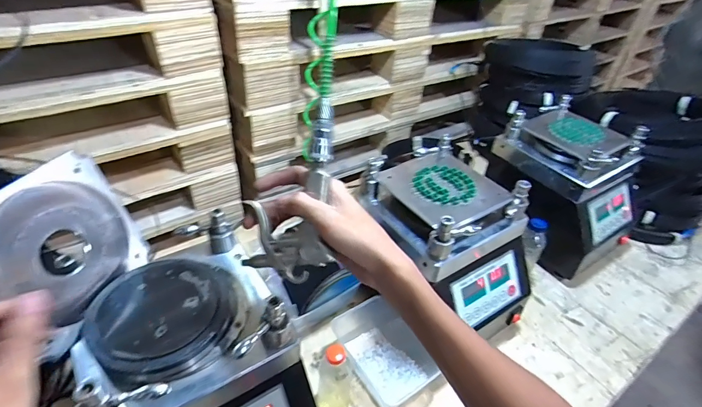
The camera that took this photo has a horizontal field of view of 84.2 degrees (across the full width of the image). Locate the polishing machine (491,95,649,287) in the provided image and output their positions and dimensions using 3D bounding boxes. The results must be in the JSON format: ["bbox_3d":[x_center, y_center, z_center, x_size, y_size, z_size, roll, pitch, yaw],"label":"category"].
[{"bbox_3d":[0.481,-0.037,0.889,0.232,0.294,0.294,-26,49,-32],"label":"polishing machine"}]

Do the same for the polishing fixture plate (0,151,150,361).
[{"bbox_3d":[-0.313,0.052,0.424,0.012,0.164,0.179,-4,33,20],"label":"polishing fixture plate"}]

